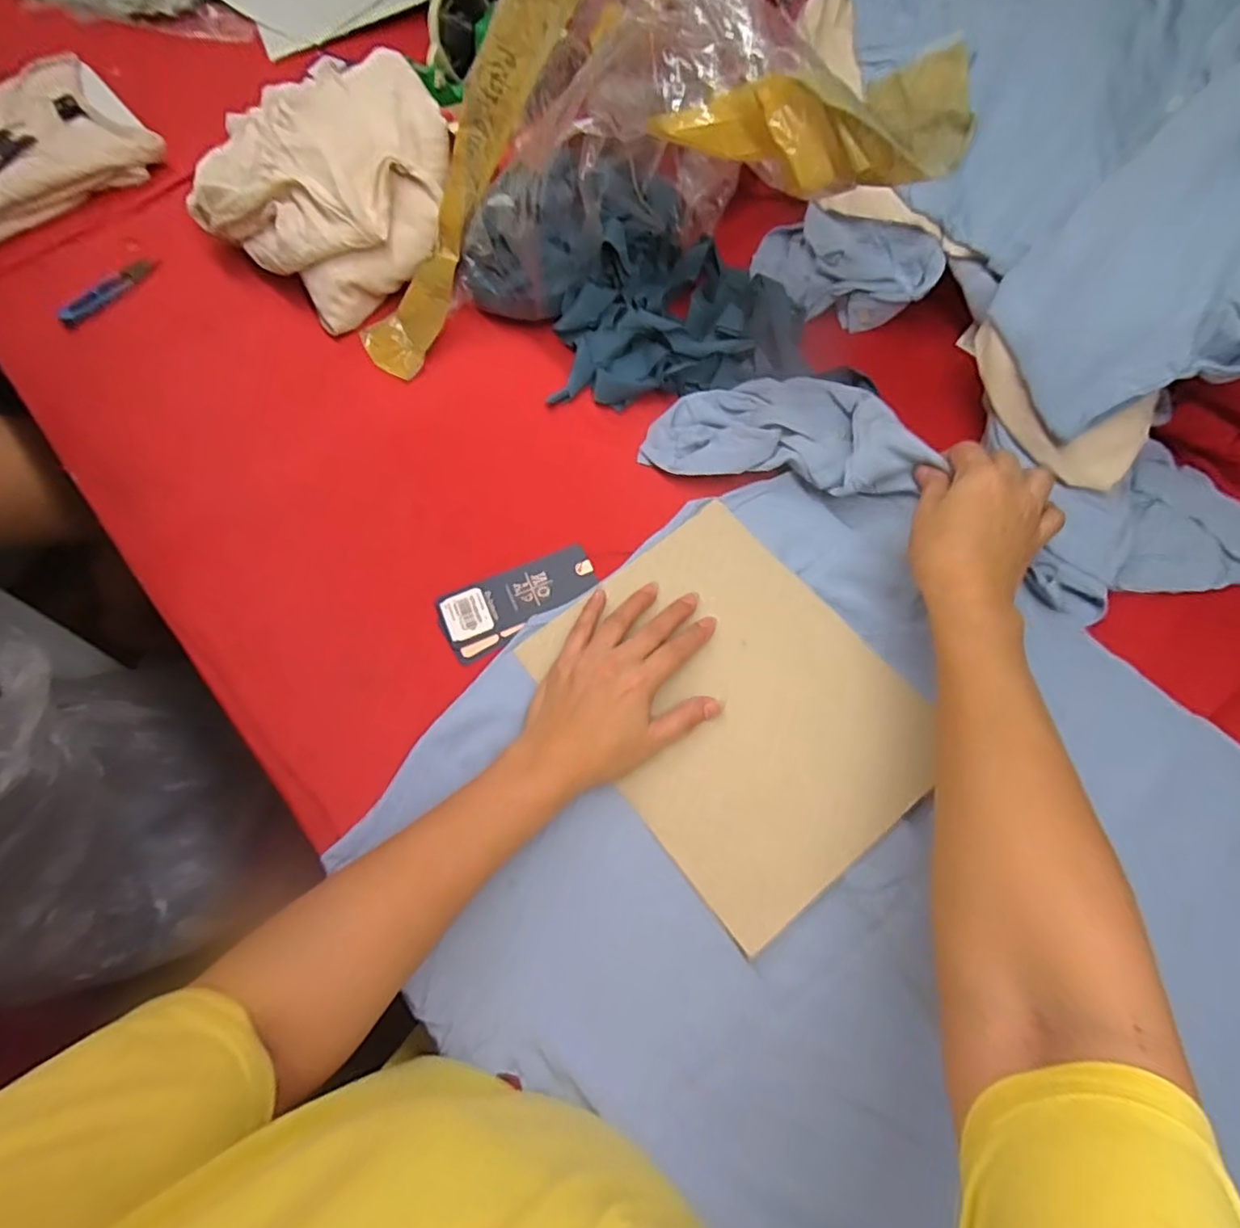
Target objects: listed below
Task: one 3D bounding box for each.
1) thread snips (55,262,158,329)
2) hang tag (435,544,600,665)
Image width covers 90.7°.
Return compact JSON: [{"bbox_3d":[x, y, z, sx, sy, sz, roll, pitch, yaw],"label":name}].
[{"bbox_3d":[-0.489,-0.309,0.585,0.020,0.013,0.099,37,74,13],"label":"thread snips"},{"bbox_3d":[-0.079,-0.013,0.468,0.121,0.005,0.054,-29,78,-11],"label":"hang tag"}]

